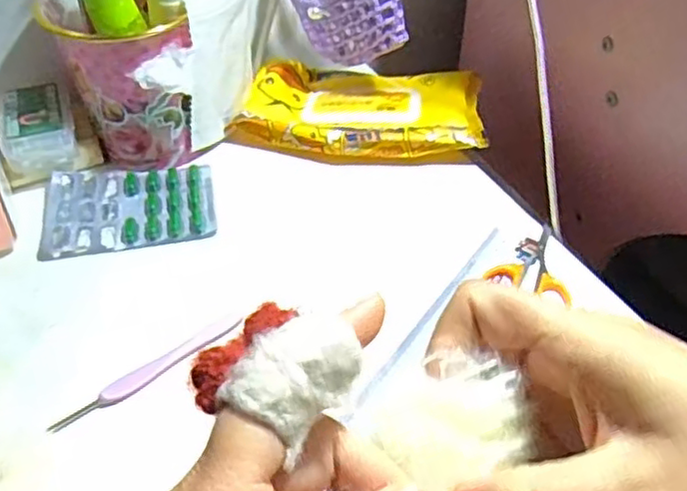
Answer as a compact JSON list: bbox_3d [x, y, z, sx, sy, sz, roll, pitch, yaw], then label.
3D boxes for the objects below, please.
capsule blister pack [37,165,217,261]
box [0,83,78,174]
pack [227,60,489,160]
[{"bbox_3d":[-0.156,-0.031,0.486,0.118,0.008,0.080,-8,45,-8],"label":"capsule blister pack"},{"bbox_3d":[-0.234,-0.091,0.508,0.050,0.032,0.078,-17,47,-16],"label":"box"},{"bbox_3d":[0.017,-0.113,0.551,0.193,0.029,0.116,10,45,10],"label":"pack"}]

